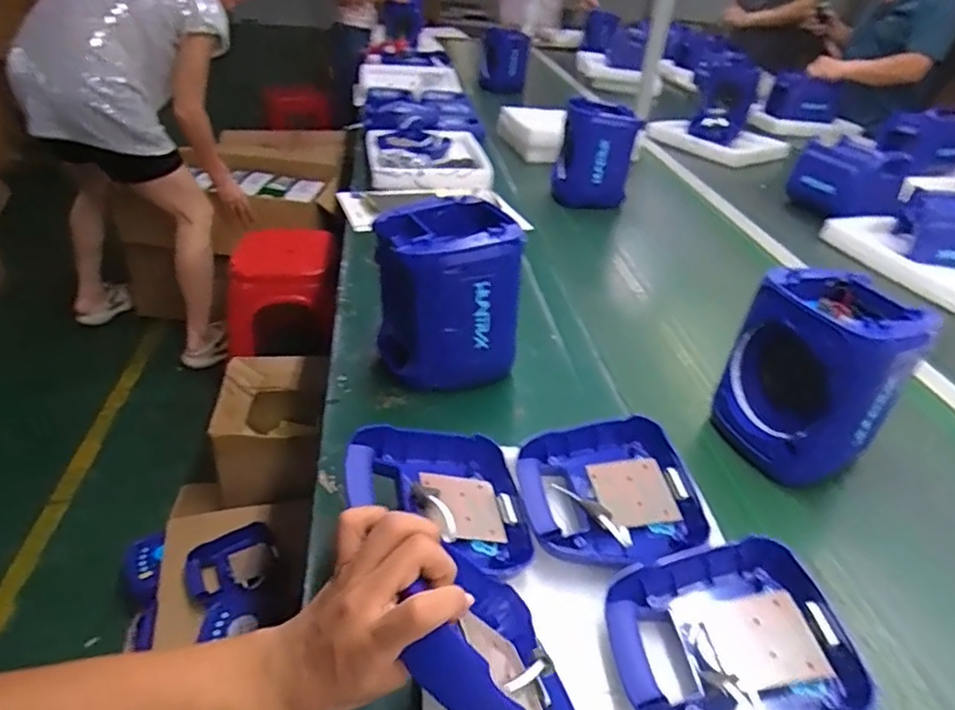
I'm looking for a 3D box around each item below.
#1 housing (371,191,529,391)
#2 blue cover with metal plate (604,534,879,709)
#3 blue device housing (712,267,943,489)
[{"bbox_3d":[-0.046,-0.077,0.847,0.159,0.217,0.153,-10,36,-20],"label":"housing"},{"bbox_3d":[0.206,0.238,0.521,0.182,0.069,0.165,-13,41,4],"label":"blue cover with metal plate"},{"bbox_3d":[0.413,0.022,0.770,0.141,0.206,0.155,-9,36,-18],"label":"blue device housing"}]

